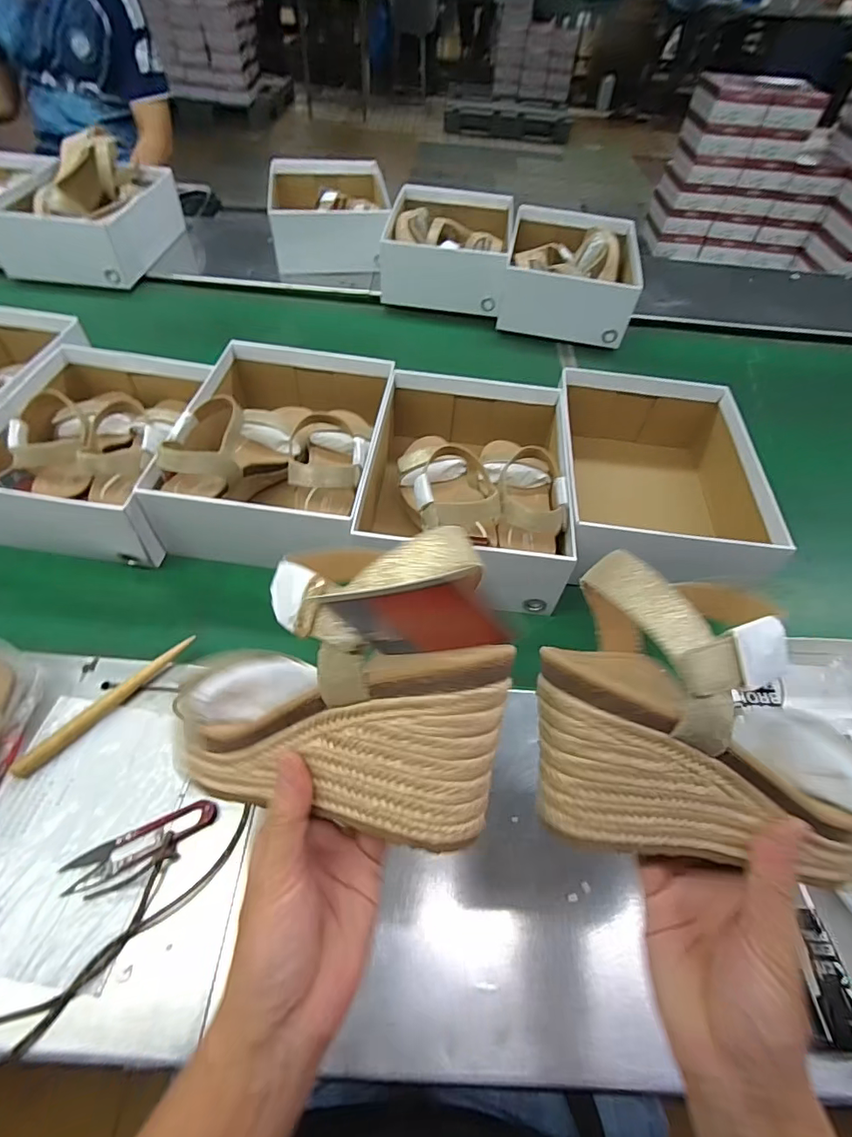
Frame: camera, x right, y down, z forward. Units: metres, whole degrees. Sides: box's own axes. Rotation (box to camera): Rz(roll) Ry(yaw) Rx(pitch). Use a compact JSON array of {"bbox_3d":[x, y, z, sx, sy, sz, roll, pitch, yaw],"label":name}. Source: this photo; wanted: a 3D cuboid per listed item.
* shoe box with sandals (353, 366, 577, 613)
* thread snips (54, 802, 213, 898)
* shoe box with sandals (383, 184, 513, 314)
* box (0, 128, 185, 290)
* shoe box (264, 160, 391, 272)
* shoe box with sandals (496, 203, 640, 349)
[{"bbox_3d":[0.049,-0.116,0.638,0.237,0.126,0.305,7,52,1],"label":"shoe box with sandals"},{"bbox_3d":[-0.235,0.229,0.418,0.117,0.011,0.034,-18,55,-18],"label":"thread snips"},{"bbox_3d":[0.045,-0.648,1.023,0.240,0.108,0.308,9,52,3],"label":"shoe box with sandals"},{"bbox_3d":[-0.667,-0.694,0.986,0.255,0.167,0.293,7,52,1],"label":"box"},{"bbox_3d":[-0.209,-0.758,1.081,0.237,0.097,0.340,-3,52,-7],"label":"shoe box"},{"bbox_3d":[0.285,-0.586,1.003,0.240,0.113,0.315,12,52,5],"label":"shoe box with sandals"}]

